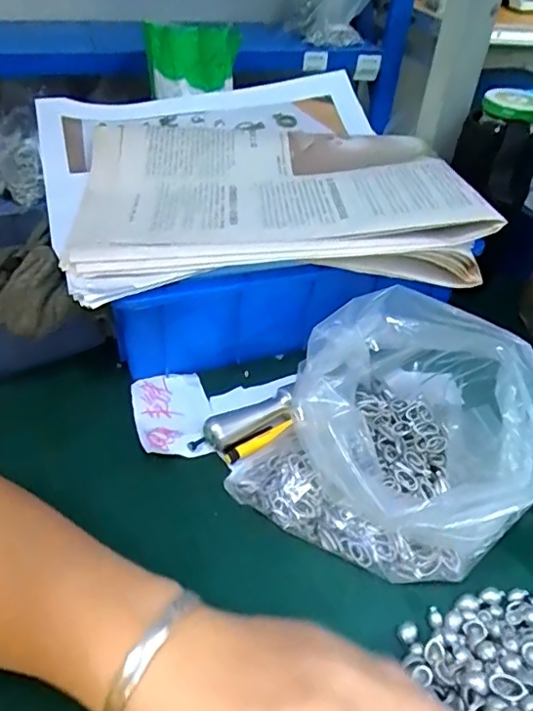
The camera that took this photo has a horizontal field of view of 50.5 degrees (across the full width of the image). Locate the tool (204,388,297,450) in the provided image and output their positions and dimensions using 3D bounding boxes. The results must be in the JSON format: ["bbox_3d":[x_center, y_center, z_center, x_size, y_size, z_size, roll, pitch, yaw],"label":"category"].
[{"bbox_3d":[-0.010,0.044,0.383,0.065,0.019,0.018,-23,48,-29],"label":"tool"}]

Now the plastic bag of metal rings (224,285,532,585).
[{"bbox_3d":[0.088,0.039,0.339,0.151,0.091,0.165,32,47,27],"label":"plastic bag of metal rings"}]

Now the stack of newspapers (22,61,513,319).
[{"bbox_3d":[-0.019,-0.148,0.453,0.296,0.052,0.307,-9,43,-16],"label":"stack of newspapers"}]

